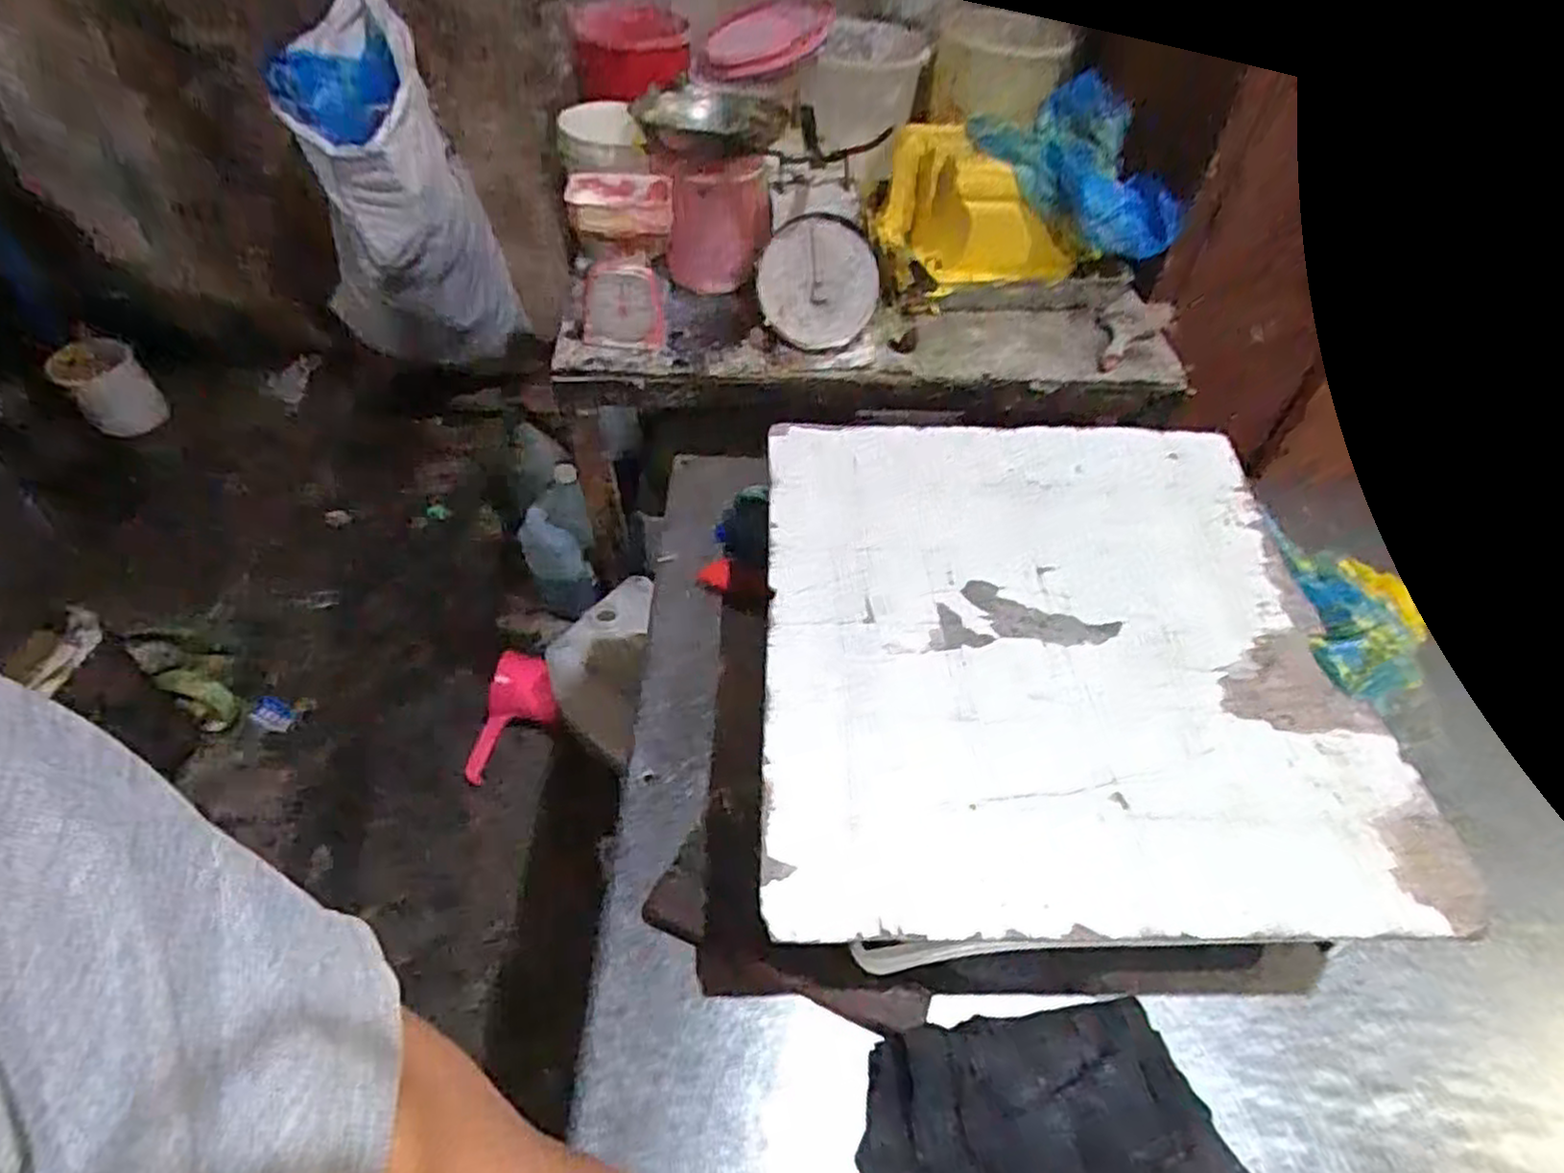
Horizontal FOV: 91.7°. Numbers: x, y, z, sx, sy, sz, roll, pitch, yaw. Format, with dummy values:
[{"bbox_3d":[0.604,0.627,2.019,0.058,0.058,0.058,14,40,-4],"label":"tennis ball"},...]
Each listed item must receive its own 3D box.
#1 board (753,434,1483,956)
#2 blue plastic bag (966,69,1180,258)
[{"bbox_3d":[0.204,0.028,0.567,0.420,0.018,0.448,1,49,-2],"label":"board"},{"bbox_3d":[0.527,-0.754,1.360,0.413,0.223,0.126,32,54,22],"label":"blue plastic bag"}]

